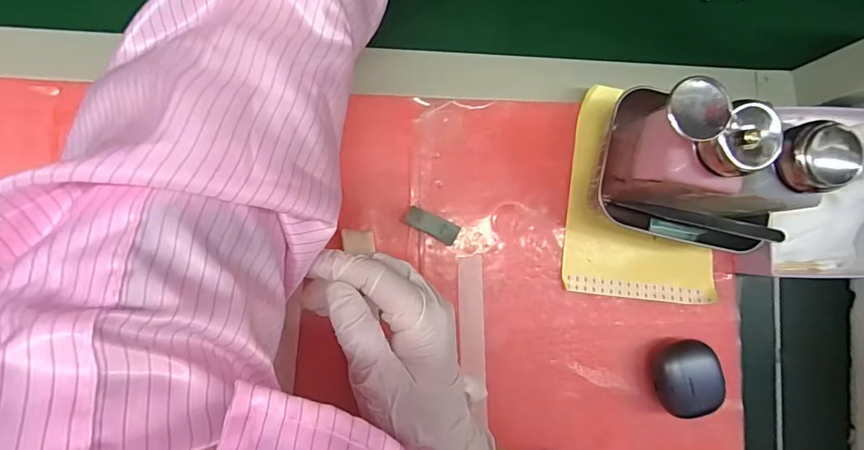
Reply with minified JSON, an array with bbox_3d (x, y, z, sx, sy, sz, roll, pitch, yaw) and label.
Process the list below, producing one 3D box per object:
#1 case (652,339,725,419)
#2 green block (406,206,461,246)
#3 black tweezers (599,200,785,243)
[{"bbox_3d":[0.197,0.119,0.360,0.048,0.033,0.050,-17,91,-6],"label":"case"},{"bbox_3d":[0.000,0.001,0.349,0.041,0.014,0.016,25,87,-5],"label":"green block"},{"bbox_3d":[0.197,-0.005,0.349,0.117,0.017,0.010,14,87,18],"label":"black tweezers"}]

